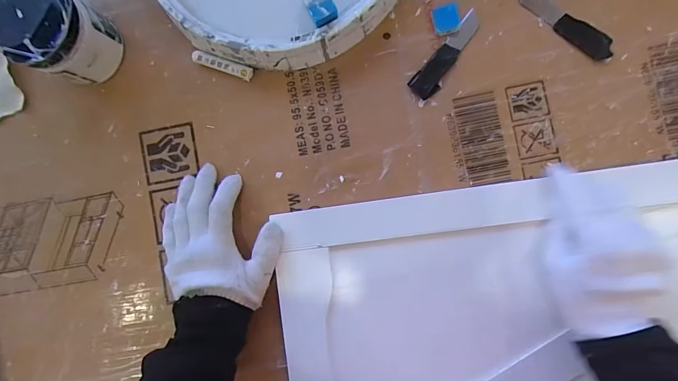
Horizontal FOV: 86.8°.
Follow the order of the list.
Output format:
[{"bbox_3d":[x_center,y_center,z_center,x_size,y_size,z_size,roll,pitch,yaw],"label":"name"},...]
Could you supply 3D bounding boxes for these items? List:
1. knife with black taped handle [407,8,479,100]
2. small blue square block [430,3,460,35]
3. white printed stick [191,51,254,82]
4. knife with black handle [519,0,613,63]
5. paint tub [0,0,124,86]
[{"bbox_3d":[0.113,-0.138,0.368,0.026,0.004,0.098,41,94,7],"label":"knife with black taped handle"},{"bbox_3d":[0.110,-0.176,0.368,0.027,0.007,0.029,-9,87,7],"label":"small blue square block"},{"bbox_3d":[-0.126,-0.135,0.386,0.066,0.011,0.013,18,91,7],"label":"white printed stick"},{"bbox_3d":[0.226,-0.168,0.360,0.110,0.005,0.025,37,93,7],"label":"knife with black handle"},{"bbox_3d":[-0.279,-0.155,0.365,0.073,0.080,0.077,0,88,7],"label":"paint tub"}]

